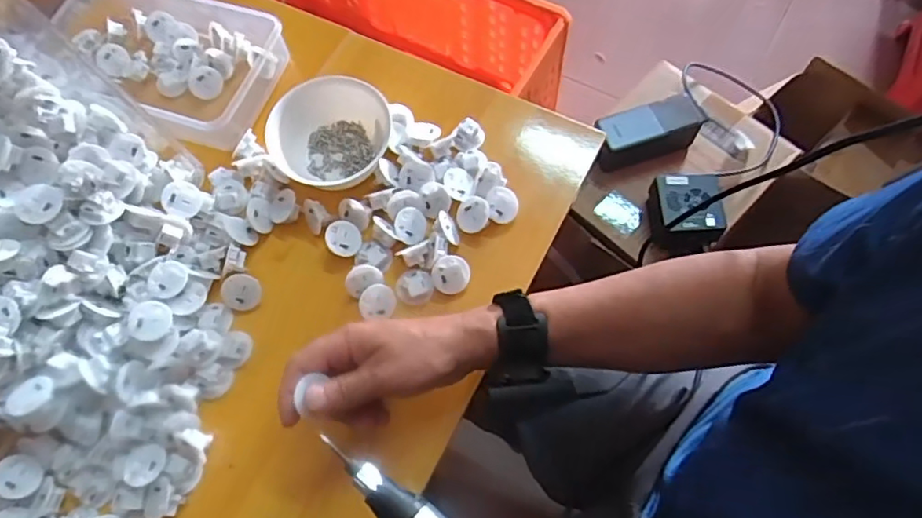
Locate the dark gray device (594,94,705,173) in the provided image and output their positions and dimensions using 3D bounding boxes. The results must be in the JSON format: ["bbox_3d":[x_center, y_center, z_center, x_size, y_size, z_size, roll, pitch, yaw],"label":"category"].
[{"bbox_3d":[0.243,-0.164,0.796,0.133,0.068,0.061,-21,67,-7],"label":"dark gray device"}]

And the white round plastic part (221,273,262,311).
[{"bbox_3d":[-0.194,0.029,0.532,0.032,0.012,0.032,-1,95,-15],"label":"white round plastic part"}]

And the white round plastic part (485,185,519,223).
[{"bbox_3d":[0.039,-0.050,0.557,0.032,0.012,0.032,1,85,-16],"label":"white round plastic part"}]

